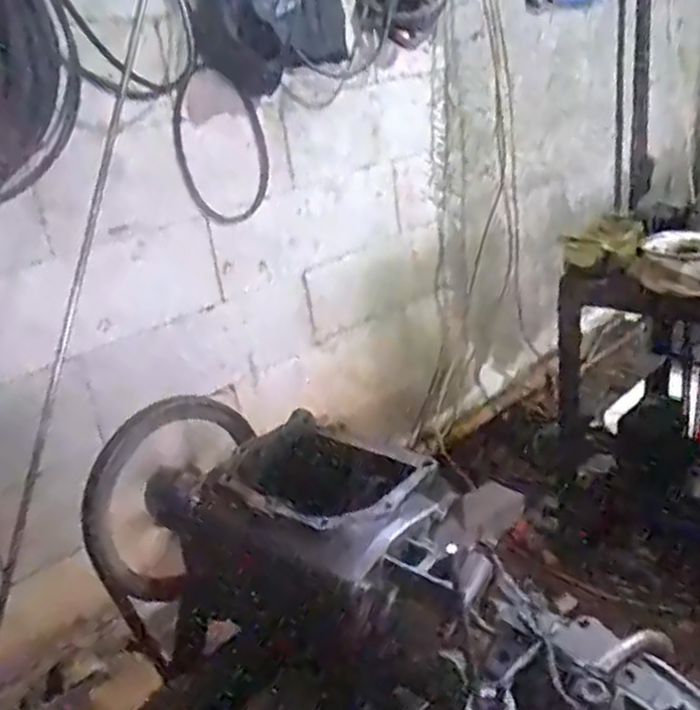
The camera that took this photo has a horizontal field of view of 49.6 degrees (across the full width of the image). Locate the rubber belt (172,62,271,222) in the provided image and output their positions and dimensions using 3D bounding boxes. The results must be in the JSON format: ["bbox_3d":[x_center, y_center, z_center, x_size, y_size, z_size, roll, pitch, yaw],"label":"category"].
[{"bbox_3d":[-0.275,-0.441,1.614,0.223,0.327,0.020,-37,35,-30],"label":"rubber belt"}]

